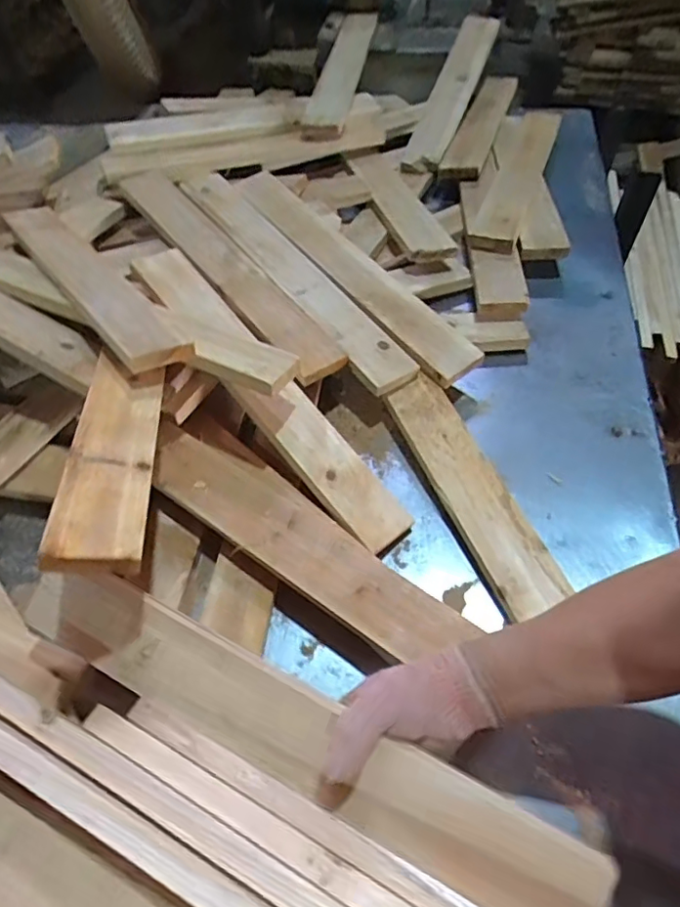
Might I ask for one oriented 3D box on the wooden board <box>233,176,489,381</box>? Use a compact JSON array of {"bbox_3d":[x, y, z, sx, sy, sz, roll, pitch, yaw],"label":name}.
[{"bbox_3d":[0.004,-0.286,0.848,0.087,0.022,0.506,-32,65,-22],"label":"wooden board"}]

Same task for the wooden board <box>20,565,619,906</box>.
[{"bbox_3d":[-0.050,0.208,0.445,0.492,0.021,0.072,22,82,16],"label":"wooden board"}]

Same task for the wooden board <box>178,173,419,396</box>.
[{"bbox_3d":[-0.075,-0.270,0.826,0.074,0.014,0.499,-30,64,-23],"label":"wooden board"}]

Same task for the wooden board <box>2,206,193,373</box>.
[{"bbox_3d":[-0.325,-0.230,0.727,0.081,0.021,0.490,-24,48,-32],"label":"wooden board"}]

